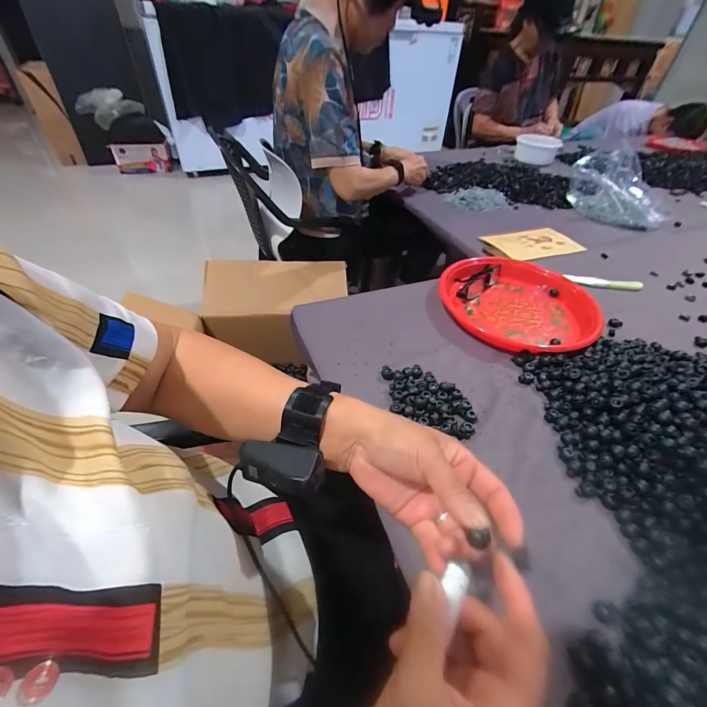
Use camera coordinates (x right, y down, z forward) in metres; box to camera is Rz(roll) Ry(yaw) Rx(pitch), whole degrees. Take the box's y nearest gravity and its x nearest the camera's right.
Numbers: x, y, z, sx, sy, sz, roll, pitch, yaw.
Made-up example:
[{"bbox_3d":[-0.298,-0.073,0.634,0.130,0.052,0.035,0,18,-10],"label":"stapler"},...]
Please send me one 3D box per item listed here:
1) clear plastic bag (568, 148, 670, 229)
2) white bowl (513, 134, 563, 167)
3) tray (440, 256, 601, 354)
[{"bbox_3d":[0.745,-0.462,0.958,0.276,0.133,0.143,30,49,24],"label":"clear plastic bag"},{"bbox_3d":[0.745,-0.833,1.403,0.167,0.085,0.152,29,49,24],"label":"white bowl"},{"bbox_3d":[0.280,-0.096,0.593,0.257,0.036,0.260,19,46,15],"label":"tray"}]

